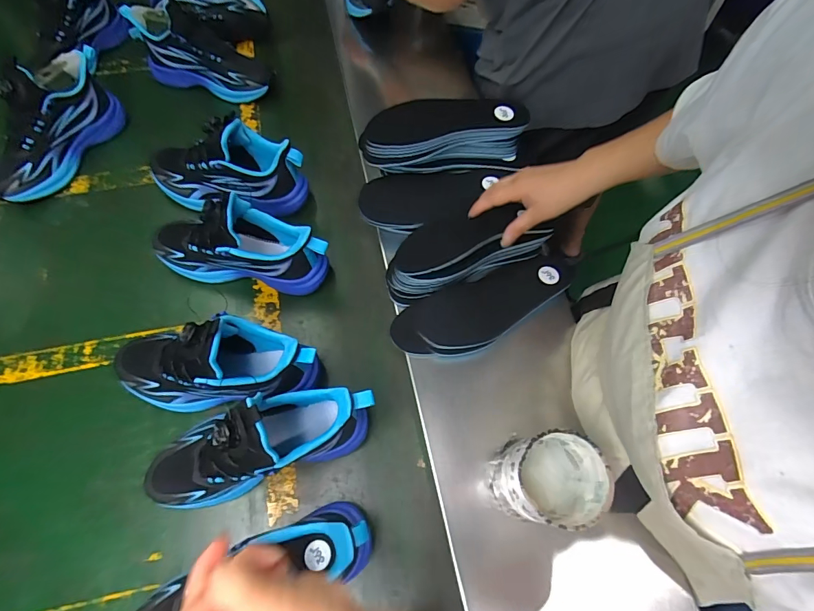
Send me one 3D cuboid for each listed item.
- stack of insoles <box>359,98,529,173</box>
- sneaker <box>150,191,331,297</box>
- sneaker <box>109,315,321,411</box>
[{"bbox_3d":[0.048,-0.242,0.580,0.223,0.081,0.080,-7,66,-6],"label":"stack of insoles"},{"bbox_3d":[-0.221,-0.085,0.532,0.236,0.132,0.078,10,65,1],"label":"sneaker"},{"bbox_3d":[-0.219,0.068,0.465,0.234,0.128,0.091,-3,66,-4],"label":"sneaker"}]

